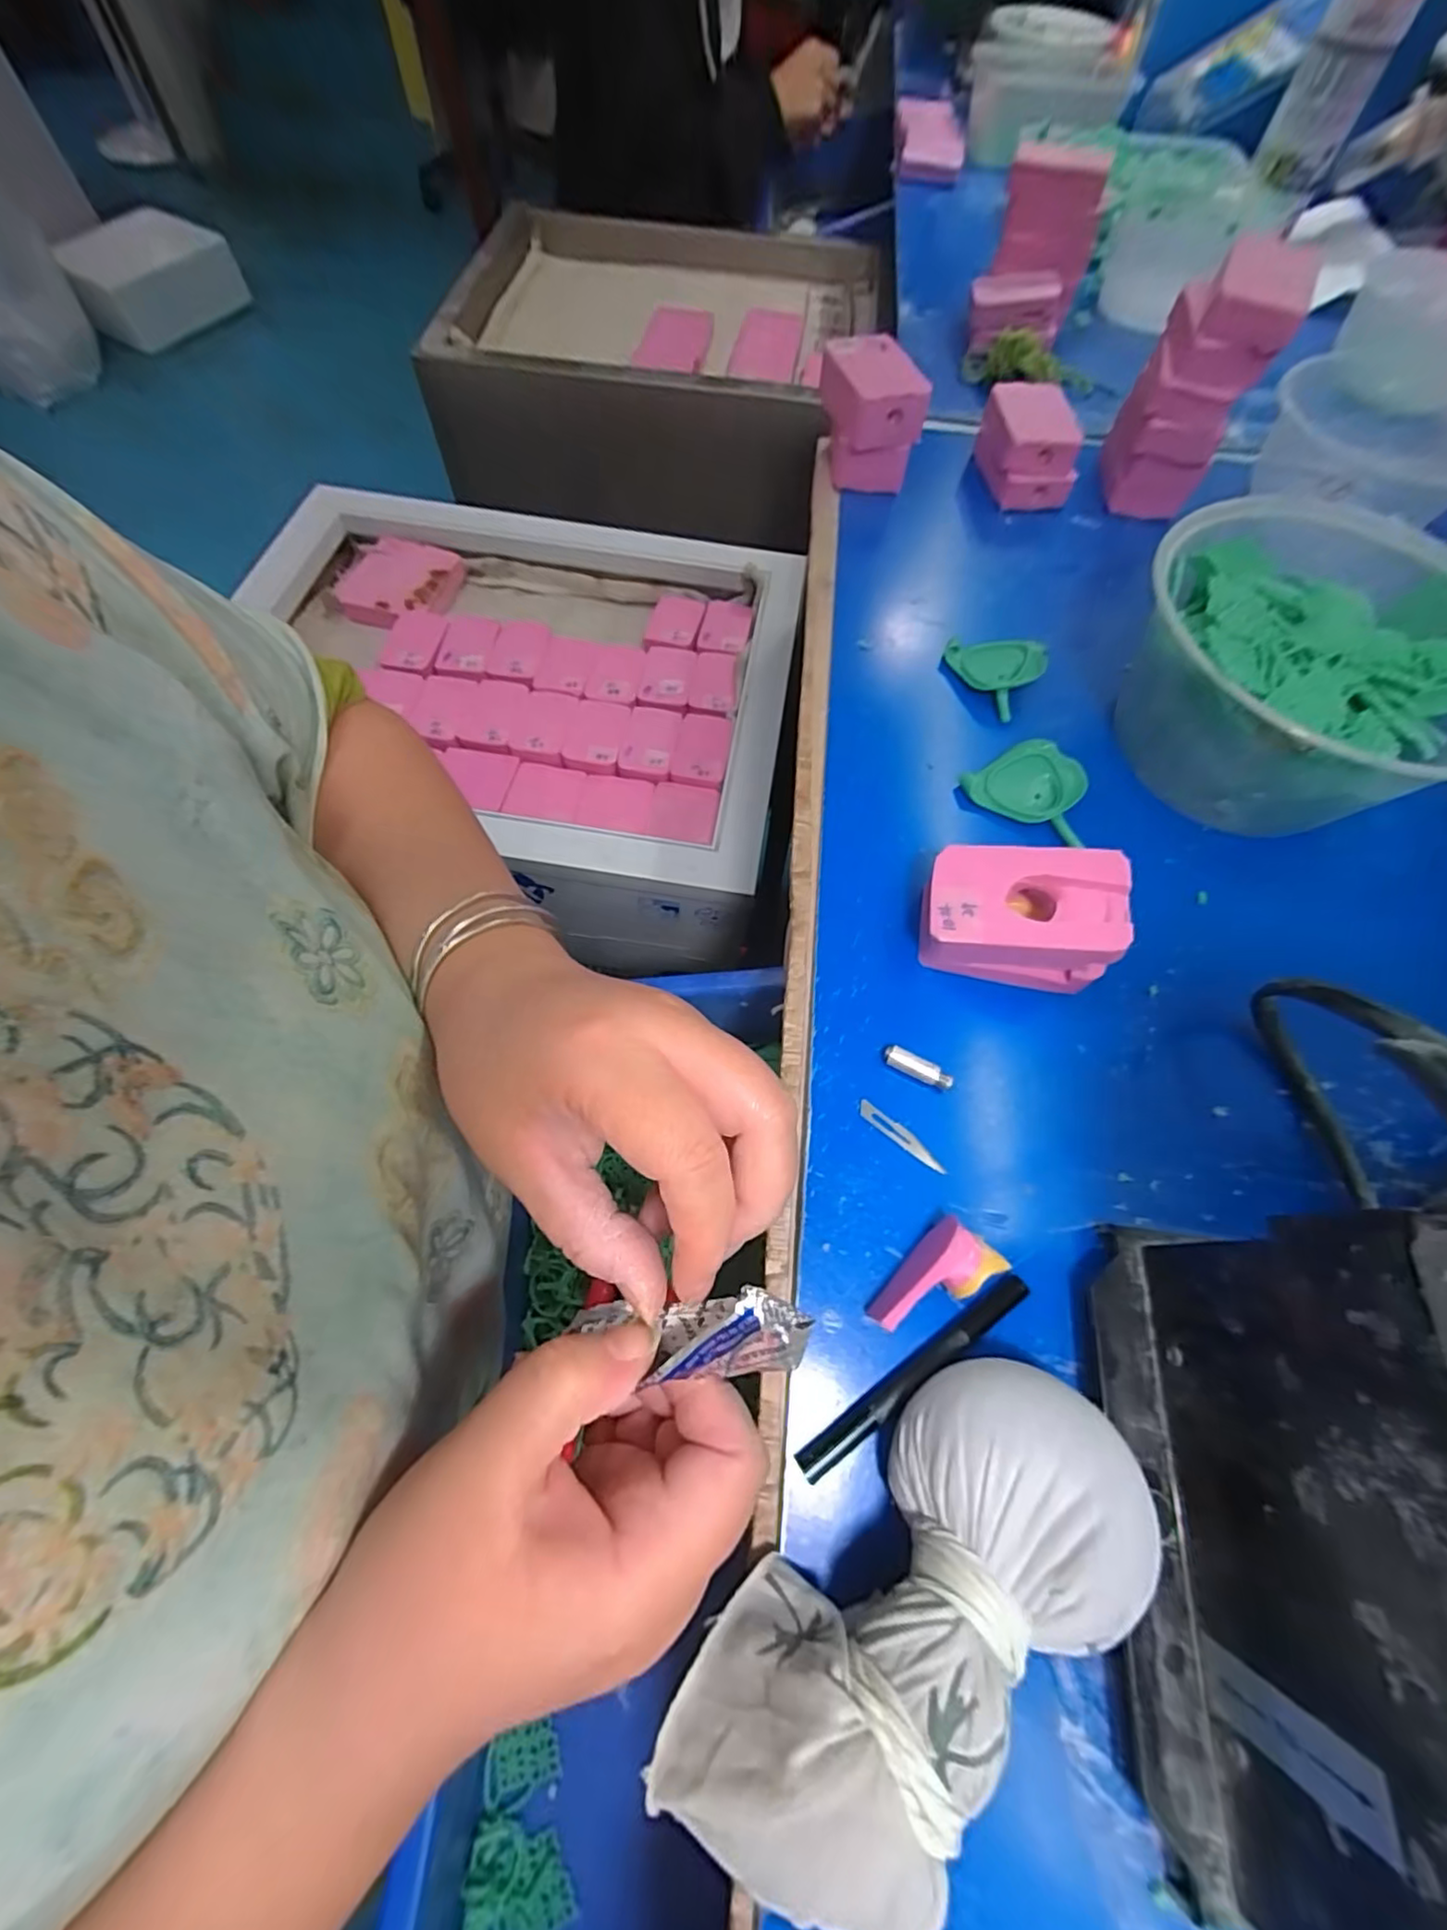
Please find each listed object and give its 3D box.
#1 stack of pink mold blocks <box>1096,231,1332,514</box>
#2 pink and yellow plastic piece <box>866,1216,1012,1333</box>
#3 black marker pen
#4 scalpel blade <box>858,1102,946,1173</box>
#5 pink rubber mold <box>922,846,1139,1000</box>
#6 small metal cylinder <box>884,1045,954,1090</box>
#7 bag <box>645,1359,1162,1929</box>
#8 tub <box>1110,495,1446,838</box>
[{"bbox_3d":[0.275,-0.341,0.381,0.065,0.119,0.054,24,66,9],"label":"stack of pink mold blocks"},{"bbox_3d":[0.070,0.107,0.214,0.043,0.020,0.021,-37,72,-17],"label":"pink and yellow plastic piece"},{"bbox_3d":[0.063,0.133,0.209,0.093,0.010,0.009,-31,70,-15],"label":"black marker pen"},{"bbox_3d":[0.068,0.066,0.245,0.038,0.004,0.007,35,73,12],"label":"scalpel blade"},{"bbox_3d":[0.118,-0.021,0.263,0.070,0.046,0.043,13,65,4],"label":"pink rubber mold"},{"bbox_3d":[0.077,0.041,0.254,0.027,0.008,0.009,26,67,9],"label":"small metal cylinder"},{"bbox_3d":[0.050,0.174,0.167,0.145,0.046,0.063,-39,72,-18],"label":"bag"},{"bbox_3d":[0.272,-0.135,0.303,0.159,0.074,0.157,1,65,-2],"label":"tub"}]

